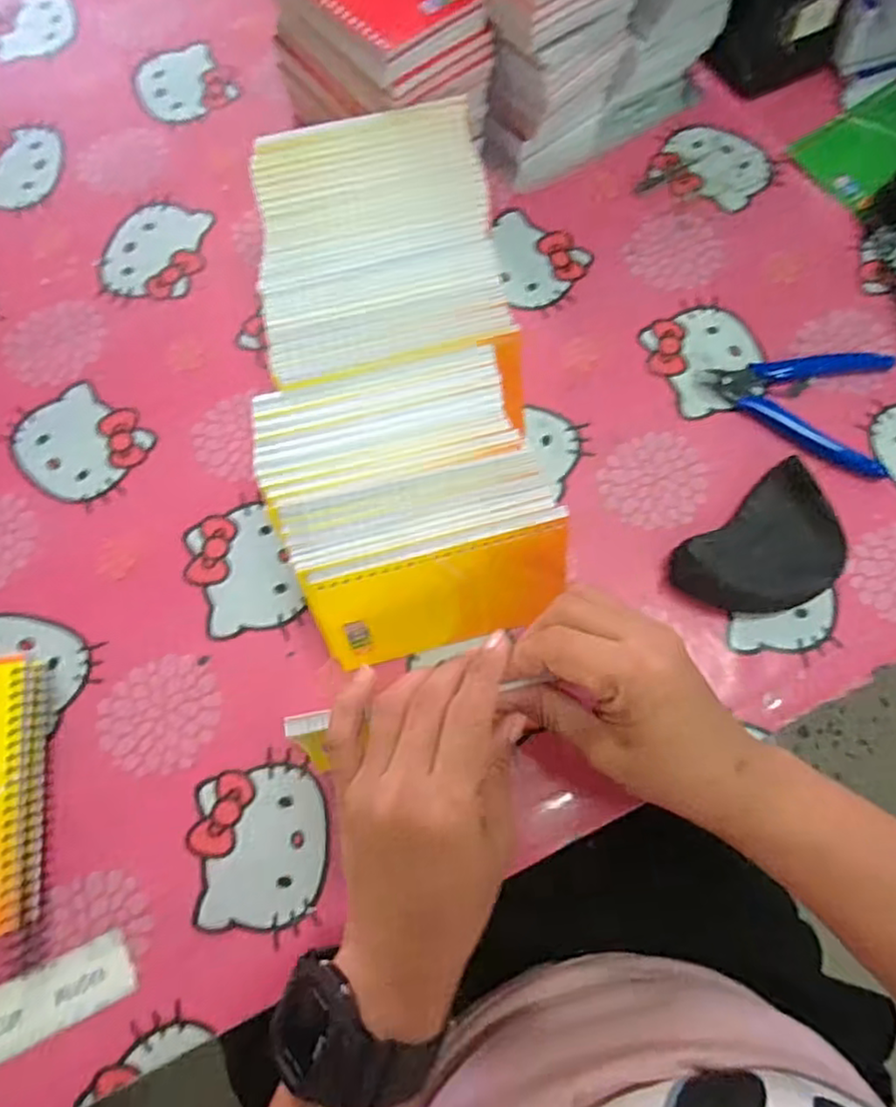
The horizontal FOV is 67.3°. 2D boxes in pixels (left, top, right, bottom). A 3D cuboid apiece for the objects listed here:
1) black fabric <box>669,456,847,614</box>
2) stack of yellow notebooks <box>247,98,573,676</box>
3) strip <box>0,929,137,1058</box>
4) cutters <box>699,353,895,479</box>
[{"bbox_3d":[0.184,0.001,0.391,0.097,0.021,0.067,-36,75,-10],"label":"black fabric"},{"bbox_3d":[-0.032,-0.099,0.396,0.145,0.079,0.329,-10,72,-2],"label":"stack of yellow notebooks"},{"bbox_3d":[-0.210,0.225,0.332,0.106,0.004,0.030,-25,73,-7],"label":"strip"},{"bbox_3d":[0.225,-0.102,0.432,0.114,0.006,0.084,15,73,6],"label":"cutters"}]

